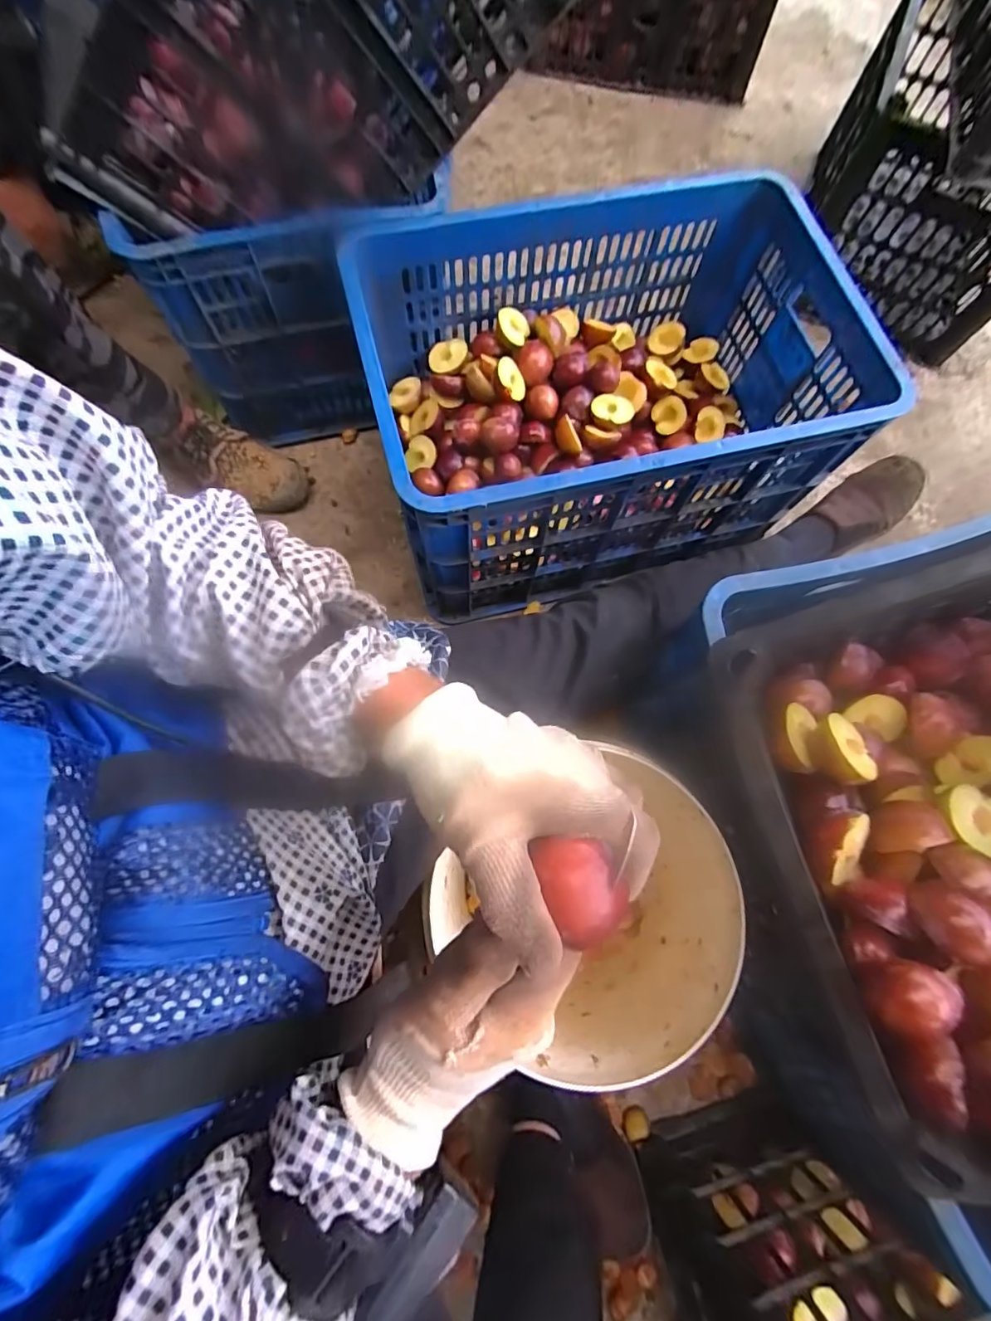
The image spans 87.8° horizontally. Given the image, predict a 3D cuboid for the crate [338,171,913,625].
[{"bbox_3d":[0.125,-0.324,0.632,0.527,0.229,0.374,-18,74,-6],"label":"crate"}]

